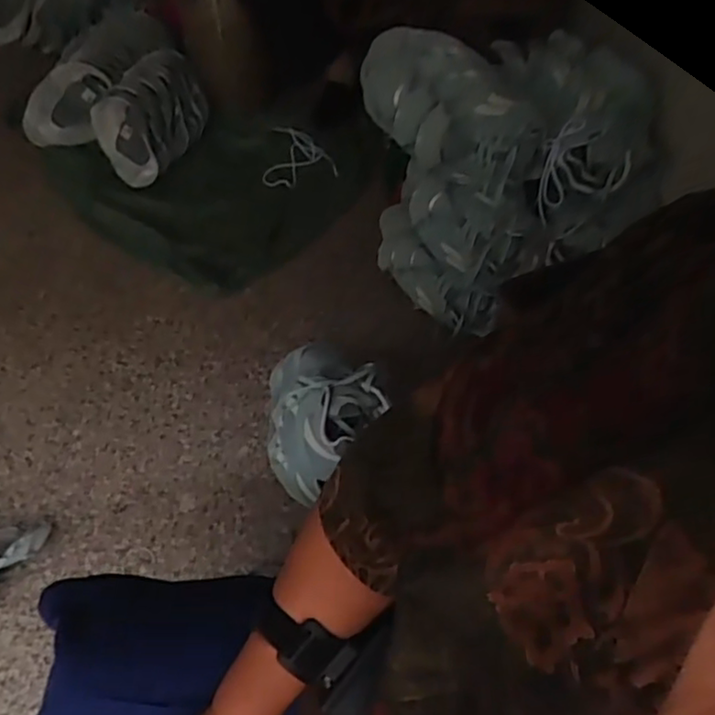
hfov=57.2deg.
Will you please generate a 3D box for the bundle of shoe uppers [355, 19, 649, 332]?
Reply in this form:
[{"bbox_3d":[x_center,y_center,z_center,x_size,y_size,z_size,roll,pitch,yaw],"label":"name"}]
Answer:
[{"bbox_3d":[0.240,-0.318,1.142,0.363,0.372,0.363,-23,57,-18],"label":"bundle of shoe uppers"}]

